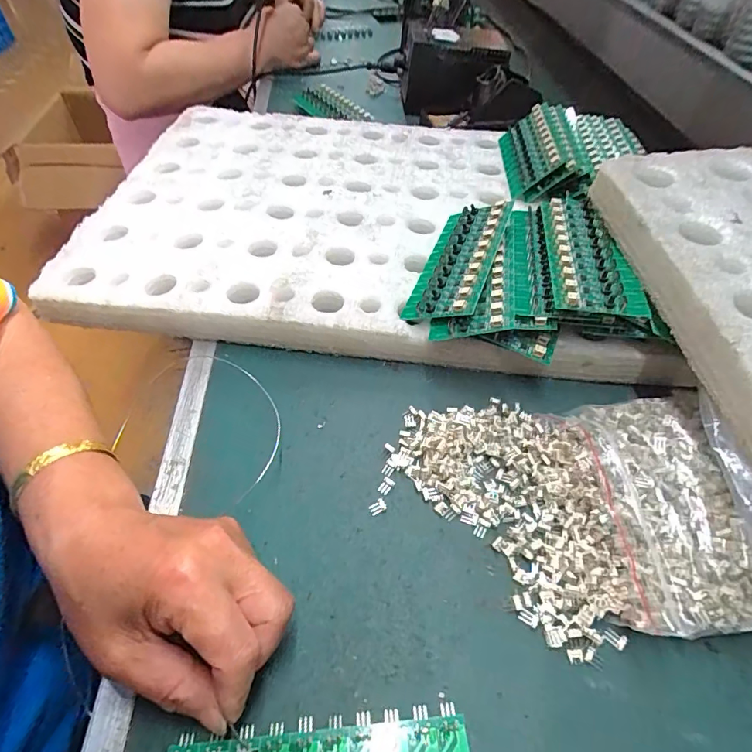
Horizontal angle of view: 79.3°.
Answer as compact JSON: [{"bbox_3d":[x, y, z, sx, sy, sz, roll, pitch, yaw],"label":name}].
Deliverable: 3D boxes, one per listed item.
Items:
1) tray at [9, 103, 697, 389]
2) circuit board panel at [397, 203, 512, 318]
[{"bbox_3d":[-0.011,-0.163,0.473,0.513,0.045,0.370,7,50,4],"label":"tray"},{"bbox_3d":[0.069,-0.099,0.378,0.061,0.007,0.135,0,51,34],"label":"circuit board panel"}]

